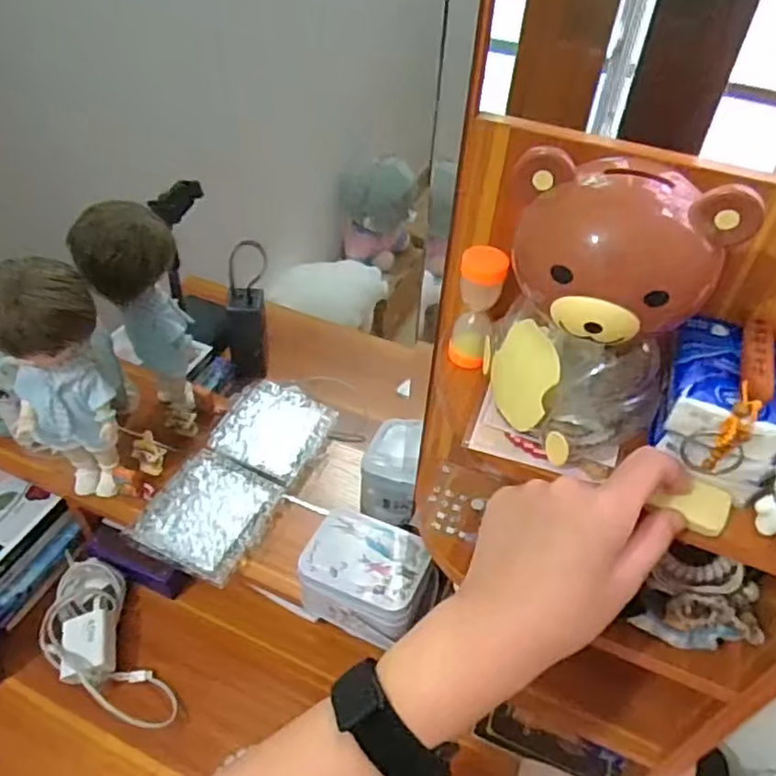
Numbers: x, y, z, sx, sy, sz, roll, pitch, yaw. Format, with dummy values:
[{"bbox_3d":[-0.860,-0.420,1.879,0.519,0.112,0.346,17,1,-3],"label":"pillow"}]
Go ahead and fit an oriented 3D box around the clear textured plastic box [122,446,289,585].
[{"bbox_3d":[-0.177,0.122,0.625,0.107,0.022,0.114,22,47,14],"label":"clear textured plastic box"}]

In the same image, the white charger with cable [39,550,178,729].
[{"bbox_3d":[-0.291,0.259,0.640,0.087,0.038,0.192,-23,53,-26],"label":"white charger with cable"}]

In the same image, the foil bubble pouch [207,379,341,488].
[{"bbox_3d":[-0.126,0.046,0.707,0.111,0.023,0.125,21,47,14],"label":"foil bubble pouch"}]

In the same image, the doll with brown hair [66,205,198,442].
[{"bbox_3d":[-0.242,-0.065,0.642,0.070,0.235,0.080,-1,46,-7],"label":"doll with brown hair"}]

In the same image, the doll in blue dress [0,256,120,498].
[{"bbox_3d":[-0.296,-0.005,0.580,0.088,0.244,0.079,-20,51,-24],"label":"doll in blue dress"}]

